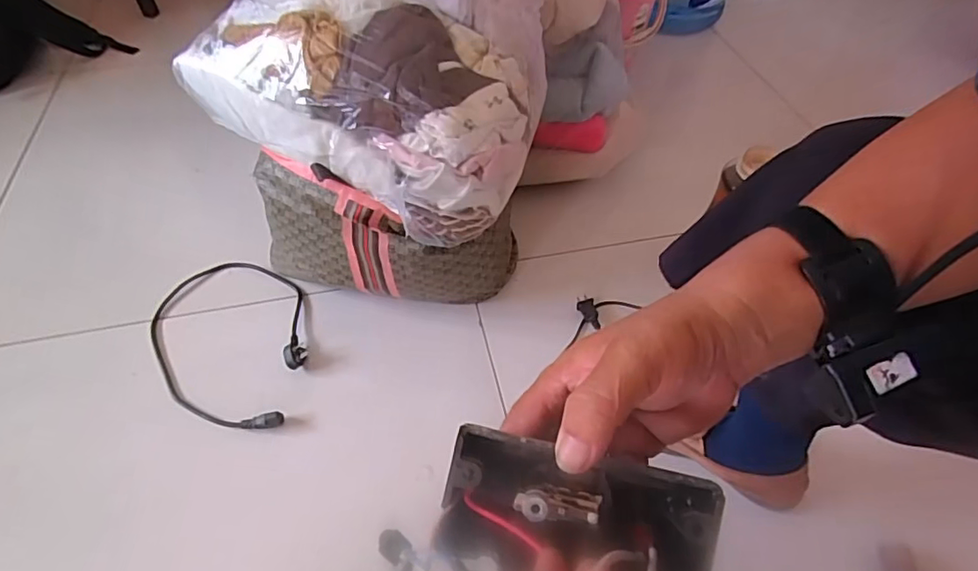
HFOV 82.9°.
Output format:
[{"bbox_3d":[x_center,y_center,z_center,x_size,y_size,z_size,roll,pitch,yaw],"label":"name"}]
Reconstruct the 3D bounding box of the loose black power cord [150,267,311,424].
[{"bbox_3d":[-0.378,0.067,0.802,0.250,0.030,0.266,7,53,4],"label":"loose black power cord"}]

